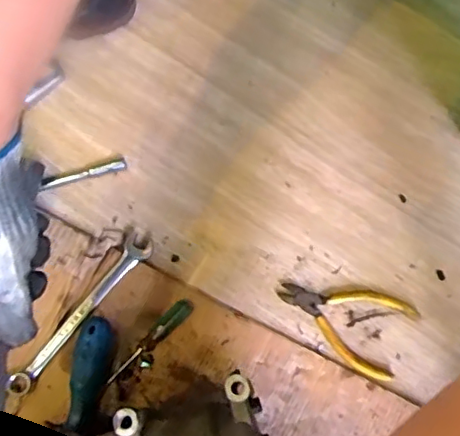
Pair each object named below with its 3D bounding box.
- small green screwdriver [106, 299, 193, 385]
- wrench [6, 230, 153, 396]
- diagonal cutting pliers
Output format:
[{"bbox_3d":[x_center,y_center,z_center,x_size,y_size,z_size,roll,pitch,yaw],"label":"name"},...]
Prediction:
[{"bbox_3d":[-0.068,0.104,0.506,0.016,0.016,0.093,44,81,10],"label":"small green screwdriver"},{"bbox_3d":[-0.127,0.081,0.513,0.024,0.012,0.168,37,80,8],"label":"wrench"},{"bbox_3d":[0.095,0.087,0.512,0.112,0.009,0.067,21,78,6],"label":"diagonal cutting pliers"}]

